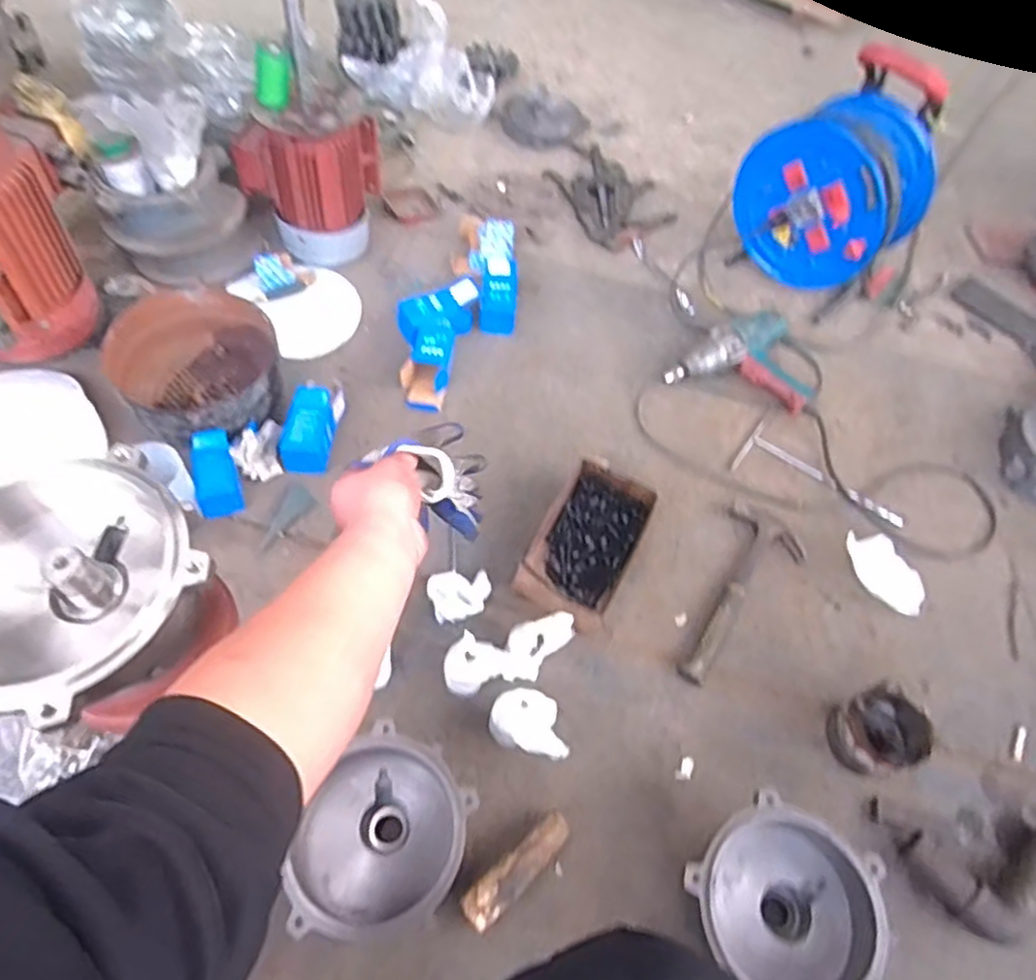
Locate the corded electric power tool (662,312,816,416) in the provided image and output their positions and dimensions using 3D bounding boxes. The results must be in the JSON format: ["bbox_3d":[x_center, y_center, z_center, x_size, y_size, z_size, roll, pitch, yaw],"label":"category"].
[{"bbox_3d":[0.422,-0.216,1.241,0.278,0.072,0.205,-28,63,-22],"label":"corded electric power tool"}]

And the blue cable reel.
[{"bbox_3d":[0.592,-0.560,1.309,0.292,0.378,0.253,41,63,20],"label":"blue cable reel"}]

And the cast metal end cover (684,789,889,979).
[{"bbox_3d":[0.284,0.457,0.764,0.194,0.106,0.179,32,59,16],"label":"cast metal end cover"}]

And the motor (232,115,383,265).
[{"bbox_3d":[-0.380,-0.580,1.289,0.200,0.224,0.196,21,57,9],"label":"motor"}]

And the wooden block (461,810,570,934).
[{"bbox_3d":[0.001,0.438,0.797,0.146,0.044,0.041,-36,66,-25],"label":"wooden block"}]

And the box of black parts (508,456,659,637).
[{"bbox_3d":[0.100,0.082,1.023,0.133,0.067,0.253,24,57,11],"label":"box of black parts"}]

